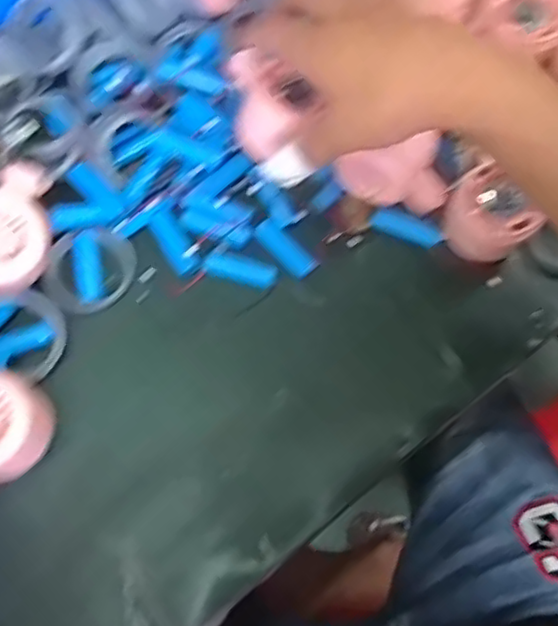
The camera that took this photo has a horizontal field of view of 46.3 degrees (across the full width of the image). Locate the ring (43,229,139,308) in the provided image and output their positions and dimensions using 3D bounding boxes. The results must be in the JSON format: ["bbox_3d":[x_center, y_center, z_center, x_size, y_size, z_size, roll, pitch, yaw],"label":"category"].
[{"bbox_3d":[-0.132,-0.032,0.456,0.055,0.008,0.063,46,75,-5],"label":"ring"}]

